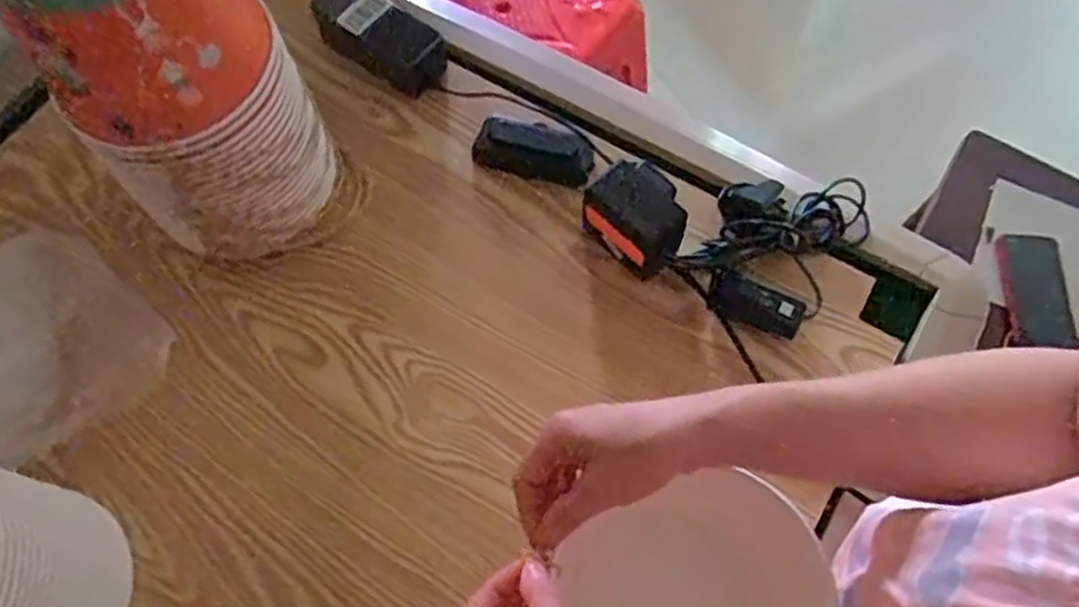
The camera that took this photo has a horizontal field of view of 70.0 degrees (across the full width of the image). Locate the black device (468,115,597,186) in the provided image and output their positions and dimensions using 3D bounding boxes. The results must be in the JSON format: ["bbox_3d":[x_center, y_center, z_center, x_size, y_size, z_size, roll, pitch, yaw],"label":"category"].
[{"bbox_3d":[-0.005,-0.141,0.706,0.113,0.038,0.047,18,66,9],"label":"black device"}]

